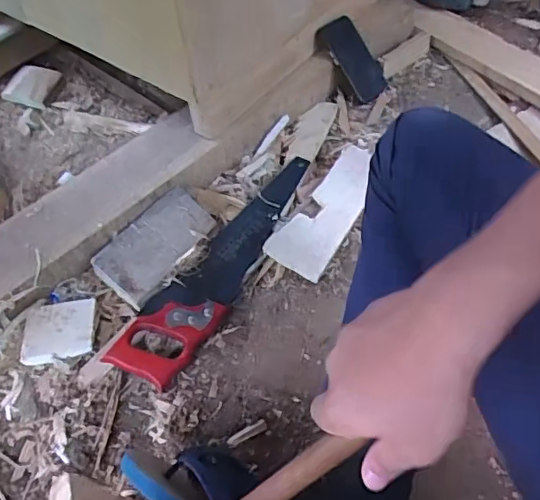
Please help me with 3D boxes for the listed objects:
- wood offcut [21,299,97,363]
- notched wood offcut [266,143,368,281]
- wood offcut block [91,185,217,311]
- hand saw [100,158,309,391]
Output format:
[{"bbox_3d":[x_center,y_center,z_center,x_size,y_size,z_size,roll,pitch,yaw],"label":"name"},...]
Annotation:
[{"bbox_3d":[-0.270,0.103,0.724,0.087,0.021,0.080,-3,53,-3],"label":"wood offcut"},{"bbox_3d":[0.087,-0.063,0.807,0.083,0.013,0.224,33,66,5],"label":"notched wood offcut"},{"bbox_3d":[-0.156,-0.014,0.775,0.102,0.024,0.167,28,58,19],"label":"wood offcut block"},{"bbox_3d":[-0.056,0.010,0.776,0.093,0.032,0.411,28,58,19],"label":"hand saw"}]

